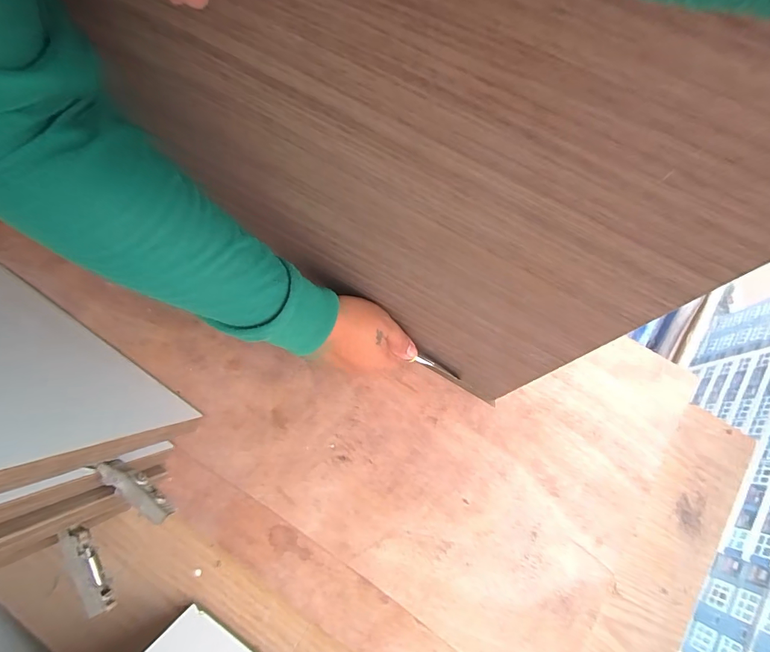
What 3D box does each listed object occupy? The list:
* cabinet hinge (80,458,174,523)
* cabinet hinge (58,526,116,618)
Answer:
[{"bbox_3d":[-0.219,0.142,0.351,0.079,0.013,0.022,34,76,9],"label":"cabinet hinge"},{"bbox_3d":[-0.255,0.208,0.343,0.014,0.019,0.074,-29,76,-9],"label":"cabinet hinge"}]

